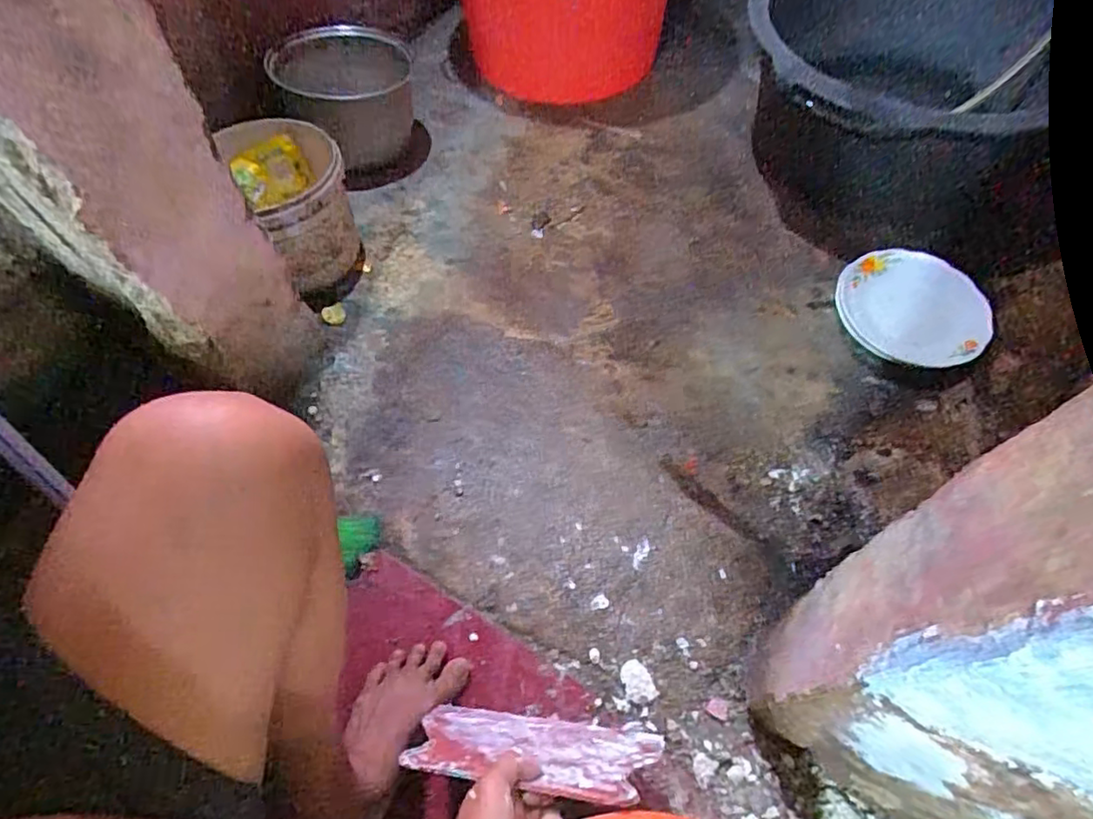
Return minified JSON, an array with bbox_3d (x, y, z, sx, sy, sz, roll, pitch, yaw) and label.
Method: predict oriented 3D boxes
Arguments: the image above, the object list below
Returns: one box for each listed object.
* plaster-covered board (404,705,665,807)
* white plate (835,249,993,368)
[{"bbox_3d":[-0.008,0.285,0.506,0.203,0.146,0.007,3,81,6],"label":"plaster-covered board"},{"bbox_3d":[0.535,-0.151,0.883,0.165,0.019,0.209,-46,63,5],"label":"white plate"}]

